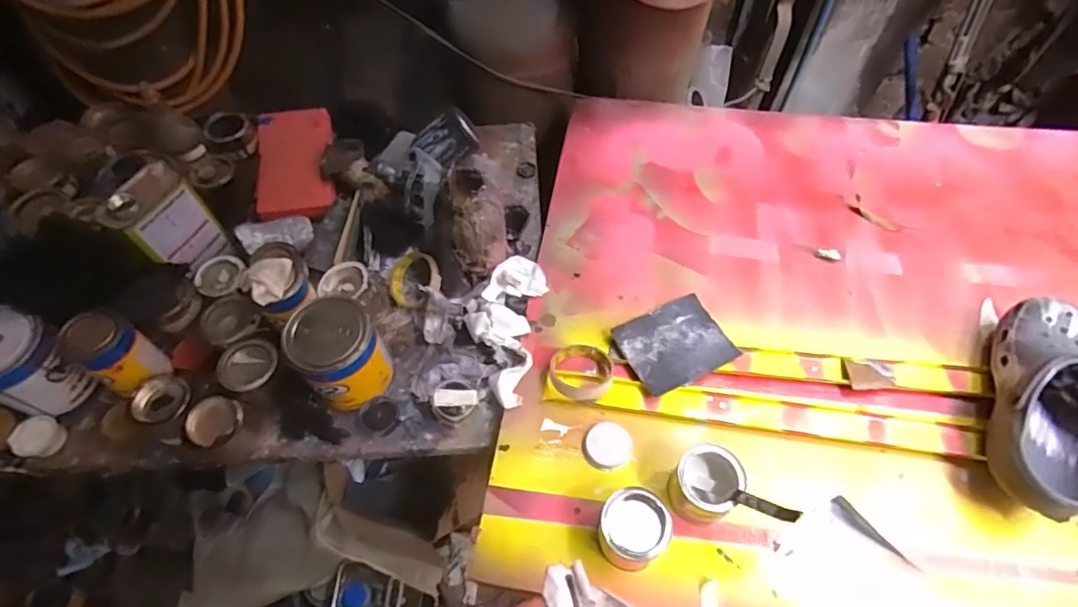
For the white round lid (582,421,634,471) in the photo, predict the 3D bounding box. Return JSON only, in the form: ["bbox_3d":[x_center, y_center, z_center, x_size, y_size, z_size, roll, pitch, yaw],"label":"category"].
[{"bbox_3d":[0.086,0.176,0.691,0.058,0.005,0.059,-2,58,3],"label":"white round lid"}]

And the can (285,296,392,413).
[{"bbox_3d":[-0.248,0.068,0.713,0.096,0.148,0.101,-2,58,3],"label":"can"}]

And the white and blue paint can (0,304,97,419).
[{"bbox_3d":[-0.637,0.075,0.693,0.098,0.138,0.097,0,58,1],"label":"white and blue paint can"}]

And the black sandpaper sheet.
[{"bbox_3d":[0.184,0.055,0.760,0.140,0.005,0.114,-24,60,-14],"label":"black sandpaper sheet"}]

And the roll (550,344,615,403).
[{"bbox_3d":[0.056,0.091,0.735,0.081,0.023,0.074,-2,58,3],"label":"roll"}]

